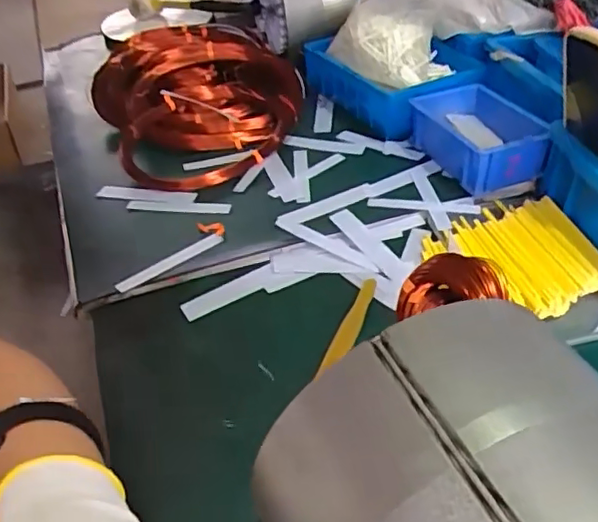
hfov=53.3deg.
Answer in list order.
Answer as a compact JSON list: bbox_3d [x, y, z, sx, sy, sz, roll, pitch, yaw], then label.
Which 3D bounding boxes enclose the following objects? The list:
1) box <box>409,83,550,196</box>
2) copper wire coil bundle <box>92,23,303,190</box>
[{"bbox_3d":[0.191,-0.136,0.642,0.105,0.052,0.147,-10,41,-7],"label":"box"},{"bbox_3d":[-0.122,-0.223,0.761,0.246,0.065,0.332,-18,43,-17],"label":"copper wire coil bundle"}]

